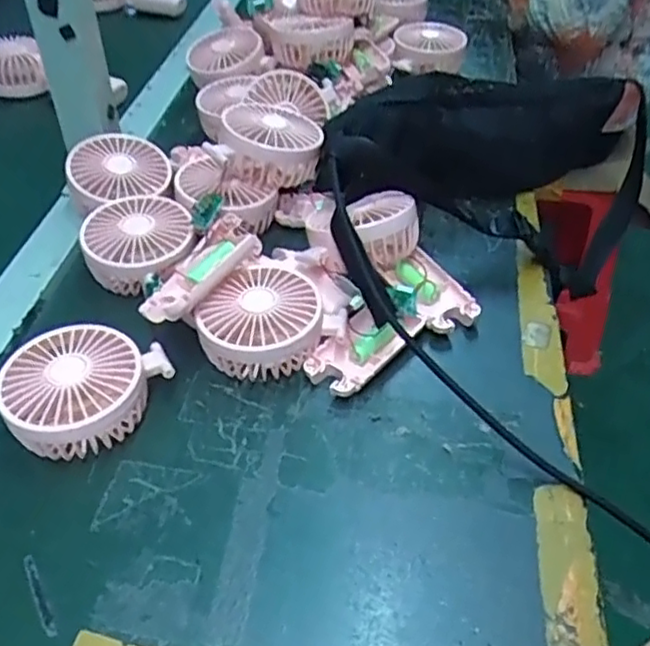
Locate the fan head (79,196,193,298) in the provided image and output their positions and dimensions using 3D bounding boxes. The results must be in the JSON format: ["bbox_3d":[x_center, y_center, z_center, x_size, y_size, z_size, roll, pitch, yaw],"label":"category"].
[{"bbox_3d":[-0.146,-0.061,0.529,0.082,0.041,0.092,-9,44,-9],"label":"fan head"}]

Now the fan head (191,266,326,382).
[{"bbox_3d":[-0.048,-0.003,0.472,0.086,0.045,0.092,0,44,0],"label":"fan head"}]

